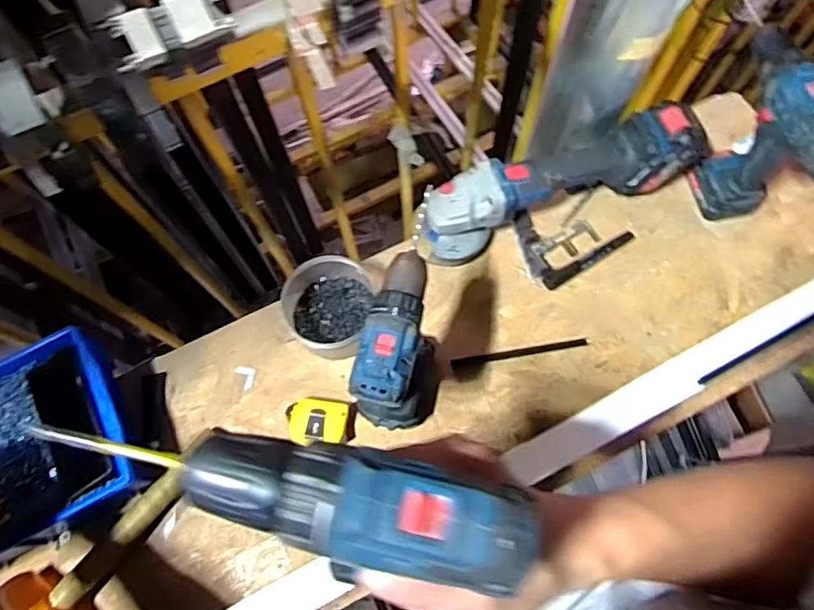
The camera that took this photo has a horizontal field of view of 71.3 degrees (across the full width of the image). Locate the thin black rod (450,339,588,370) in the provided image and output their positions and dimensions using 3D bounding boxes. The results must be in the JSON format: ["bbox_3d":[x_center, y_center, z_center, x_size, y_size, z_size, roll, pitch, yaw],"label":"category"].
[{"bbox_3d":[0.143,0.061,0.725,0.173,0.011,0.011,-9,71,-4],"label":"thin black rod"}]

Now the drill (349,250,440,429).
[{"bbox_3d":[0.000,0.053,0.616,0.080,0.224,0.145,15,71,5],"label":"drill"}]

